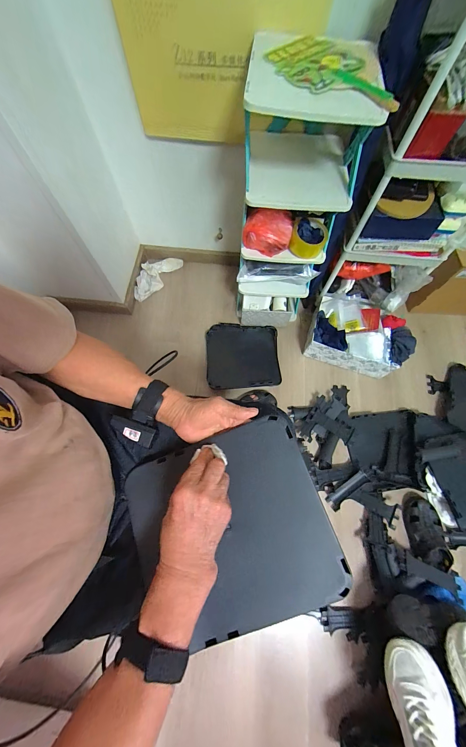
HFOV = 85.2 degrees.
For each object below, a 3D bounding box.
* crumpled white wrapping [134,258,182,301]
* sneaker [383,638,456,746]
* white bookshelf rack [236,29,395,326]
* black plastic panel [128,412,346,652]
[{"bbox_3d":[-0.317,-0.402,1.026,0.096,0.059,0.254,34,73,10],"label":"crumpled white wrapping"},{"bbox_3d":[0.378,0.691,0.476,0.128,0.091,0.259,7,42,1],"label":"sneaker"},{"bbox_3d":[0.145,-0.420,0.725,0.241,0.604,0.283,5,70,0],"label":"white bookshelf rack"},{"bbox_3d":[-0.006,0.210,0.347,0.257,0.017,0.240,-22,73,2],"label":"black plastic panel"}]

